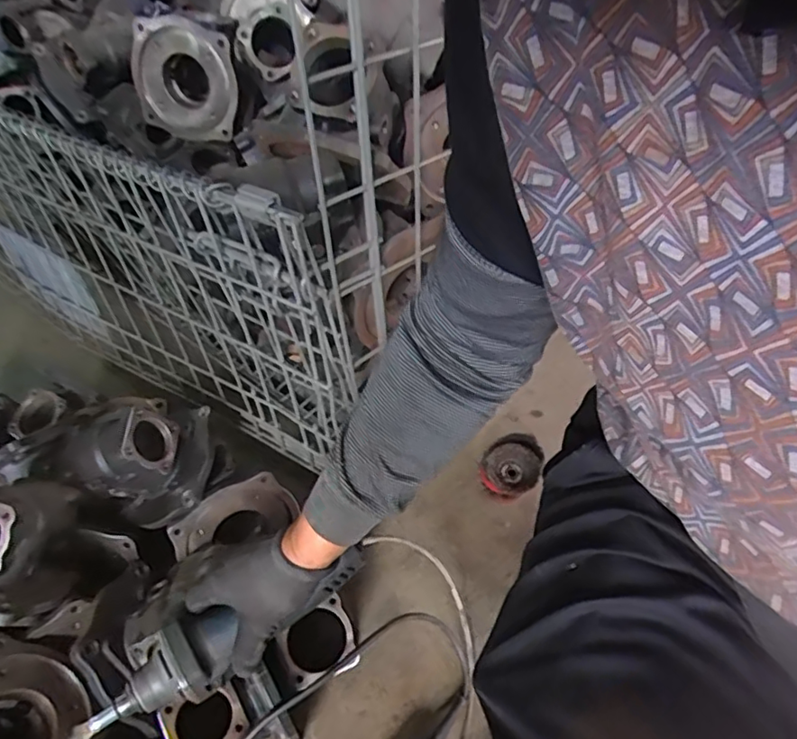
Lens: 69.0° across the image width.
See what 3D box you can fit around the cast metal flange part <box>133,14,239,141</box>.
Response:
[{"bbox_3d":[-0.276,-0.375,0.754,0.128,0.146,0.042,-6,49,-1],"label":"cast metal flange part"}]

